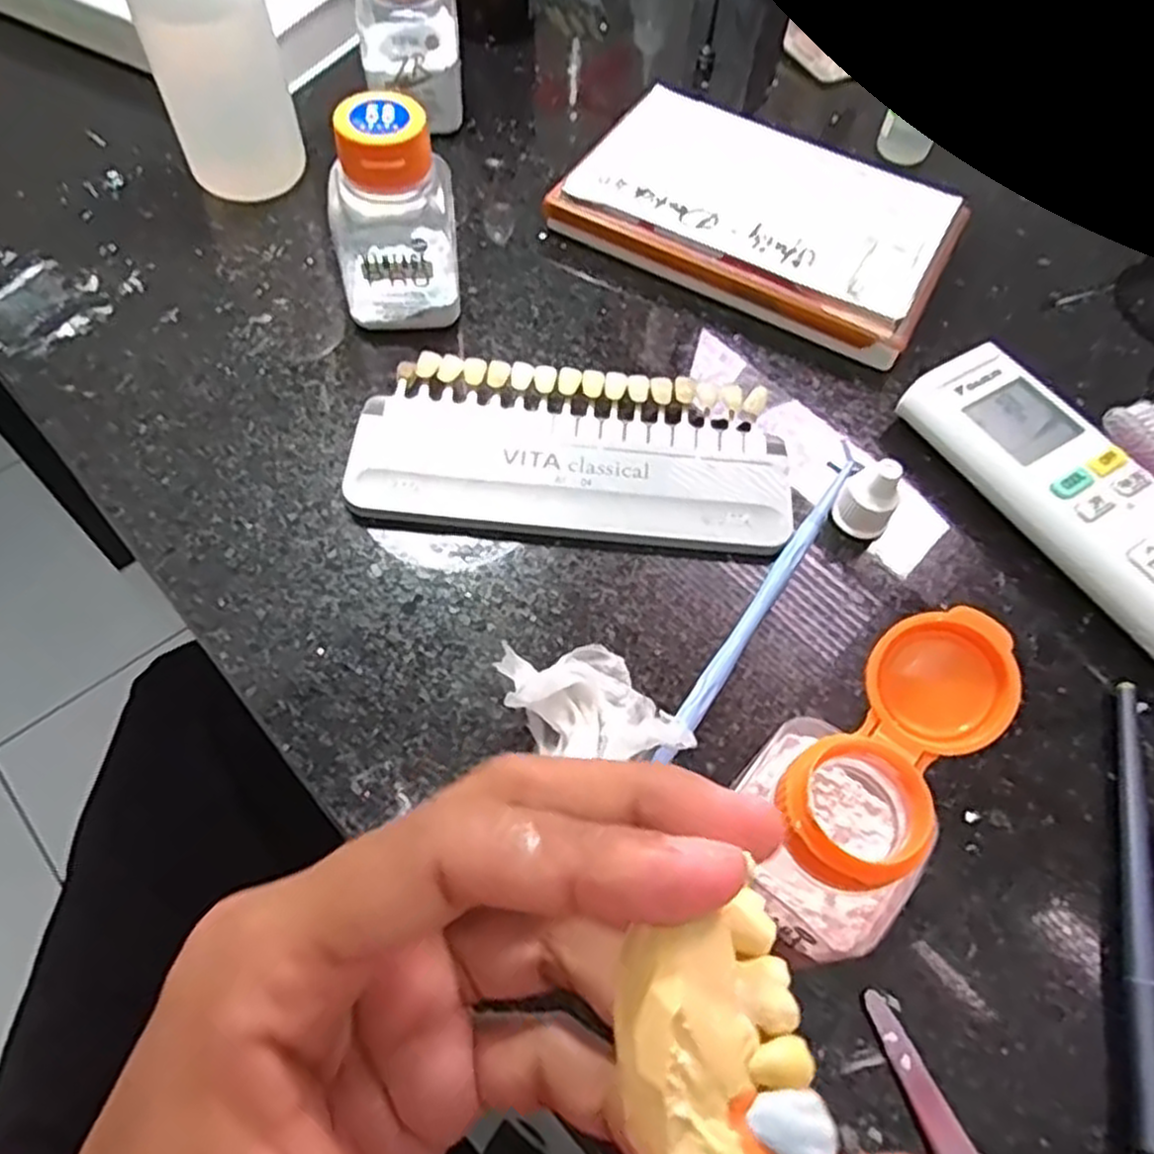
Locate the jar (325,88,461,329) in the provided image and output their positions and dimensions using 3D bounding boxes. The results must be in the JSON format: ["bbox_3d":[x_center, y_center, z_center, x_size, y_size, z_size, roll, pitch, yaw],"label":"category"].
[{"bbox_3d":[-0.064,-0.125,0.277,0.041,0.071,0.033,-2,60,-5],"label":"jar"}]

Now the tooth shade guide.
[{"bbox_3d":[-0.001,-0.045,0.272,0.144,0.009,0.068,5,60,-1],"label":"tooth shade guide"}]

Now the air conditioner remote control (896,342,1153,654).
[{"bbox_3d":[0.181,-0.006,0.257,0.048,0.024,0.175,-27,65,-18],"label":"air conditioner remote control"}]

